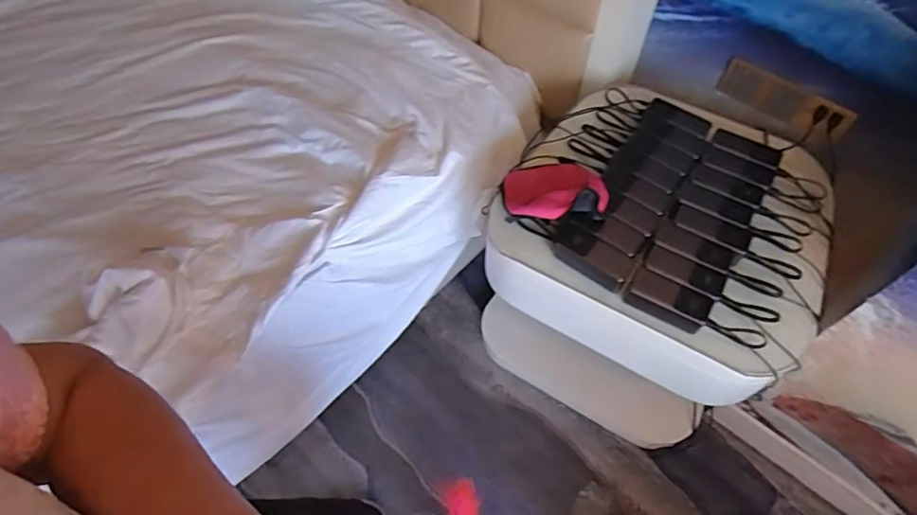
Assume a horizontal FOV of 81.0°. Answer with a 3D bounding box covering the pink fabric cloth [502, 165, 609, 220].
[{"bbox_3d":[0.170,-0.123,0.957,0.178,0.079,0.135,4,58,2],"label":"pink fabric cloth"}]

